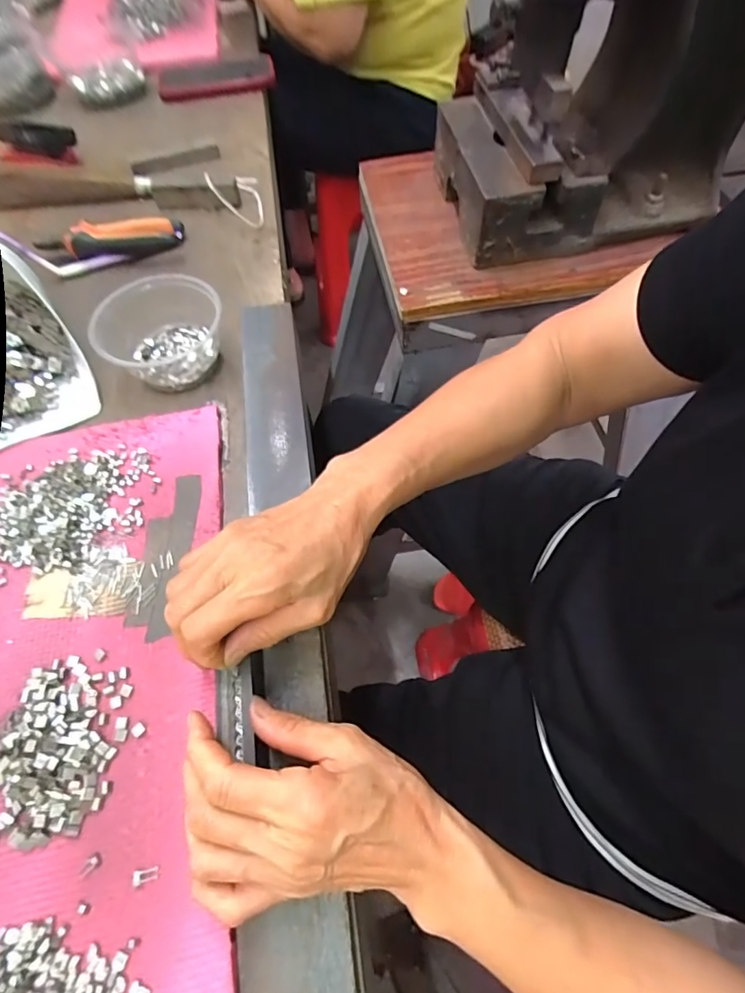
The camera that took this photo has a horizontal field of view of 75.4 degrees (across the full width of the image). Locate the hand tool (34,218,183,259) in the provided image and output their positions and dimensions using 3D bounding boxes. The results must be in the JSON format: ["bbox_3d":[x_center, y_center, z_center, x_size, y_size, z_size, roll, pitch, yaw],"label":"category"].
[{"bbox_3d":[-0.279,-0.273,0.514,0.148,0.024,0.039,-12,62,-5],"label":"hand tool"}]

